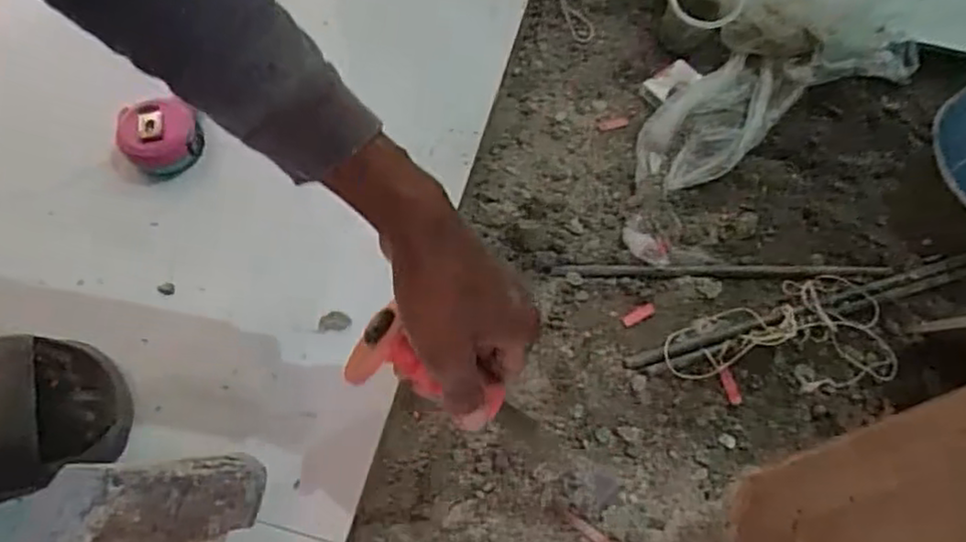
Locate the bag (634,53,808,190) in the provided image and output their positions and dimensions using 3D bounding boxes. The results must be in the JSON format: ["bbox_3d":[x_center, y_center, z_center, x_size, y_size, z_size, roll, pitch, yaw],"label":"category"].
[{"bbox_3d":[0.223,-0.145,0.638,0.192,0.026,0.083,-37,71,-15],"label":"bag"}]

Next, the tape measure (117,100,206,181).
[{"bbox_3d":[-0.280,-0.116,0.585,0.065,0.037,0.063,-21,67,-9],"label":"tape measure"}]

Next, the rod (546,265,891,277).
[{"bbox_3d":[0.206,0.000,0.587,0.293,0.006,0.011,0,66,0],"label":"rod"}]

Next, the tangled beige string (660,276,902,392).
[{"bbox_3d":[0.243,0.051,0.553,0.187,0.017,0.094,-5,66,-2],"label":"tangled beige string"}]

